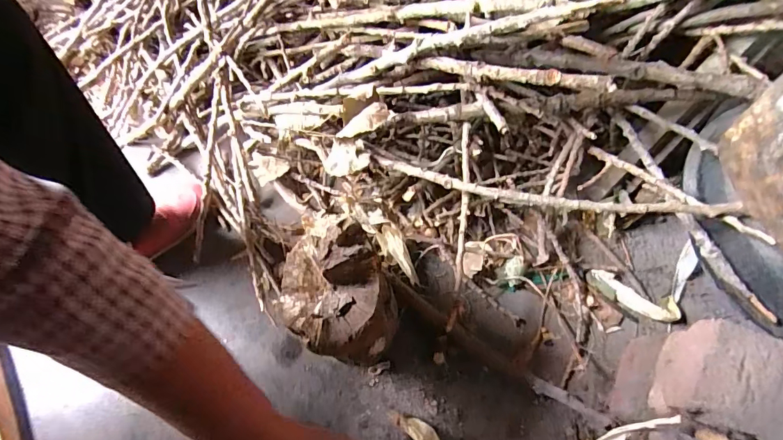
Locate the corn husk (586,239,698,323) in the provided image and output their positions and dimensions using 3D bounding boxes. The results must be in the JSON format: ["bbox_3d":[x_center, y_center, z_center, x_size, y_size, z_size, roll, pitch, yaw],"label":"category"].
[{"bbox_3d":[0.401,0.101,0.668,0.187,0.026,0.101,-14,66,-6],"label":"corn husk"}]

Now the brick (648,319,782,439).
[{"bbox_3d":[0.418,0.190,0.458,0.228,0.071,0.109,19,66,9],"label":"brick"}]

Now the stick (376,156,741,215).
[{"bbox_3d":[0.174,-0.035,0.550,0.420,0.023,0.030,10,64,20],"label":"stick"}]

